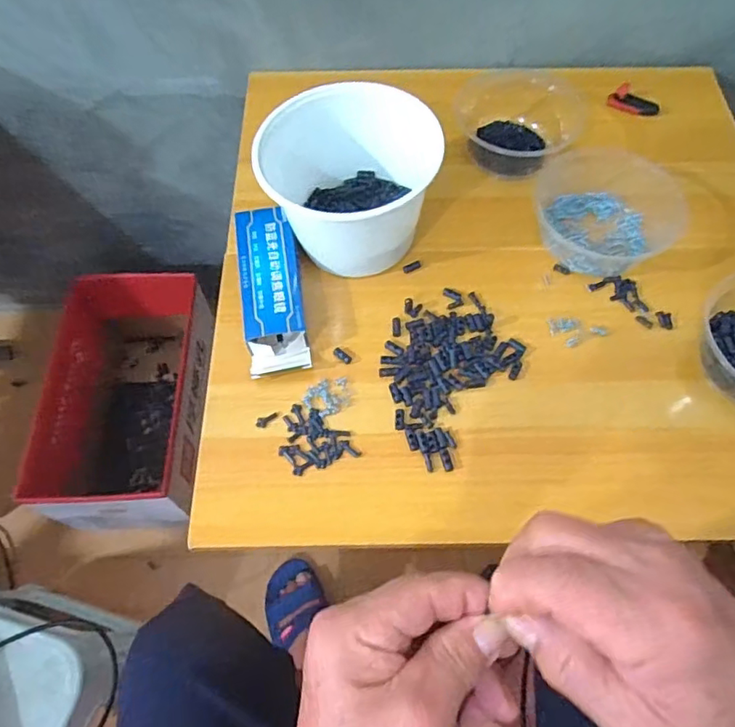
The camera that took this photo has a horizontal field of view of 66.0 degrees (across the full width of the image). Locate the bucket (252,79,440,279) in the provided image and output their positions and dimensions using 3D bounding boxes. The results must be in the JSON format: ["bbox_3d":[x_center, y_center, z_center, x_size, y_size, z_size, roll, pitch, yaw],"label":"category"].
[{"bbox_3d":[-0.013,-0.172,0.554,0.156,0.123,0.138,11,62,5],"label":"bucket"}]

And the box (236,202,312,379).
[{"bbox_3d":[-0.094,-0.077,0.552,0.057,0.030,0.176,-9,62,-5],"label":"box"}]

